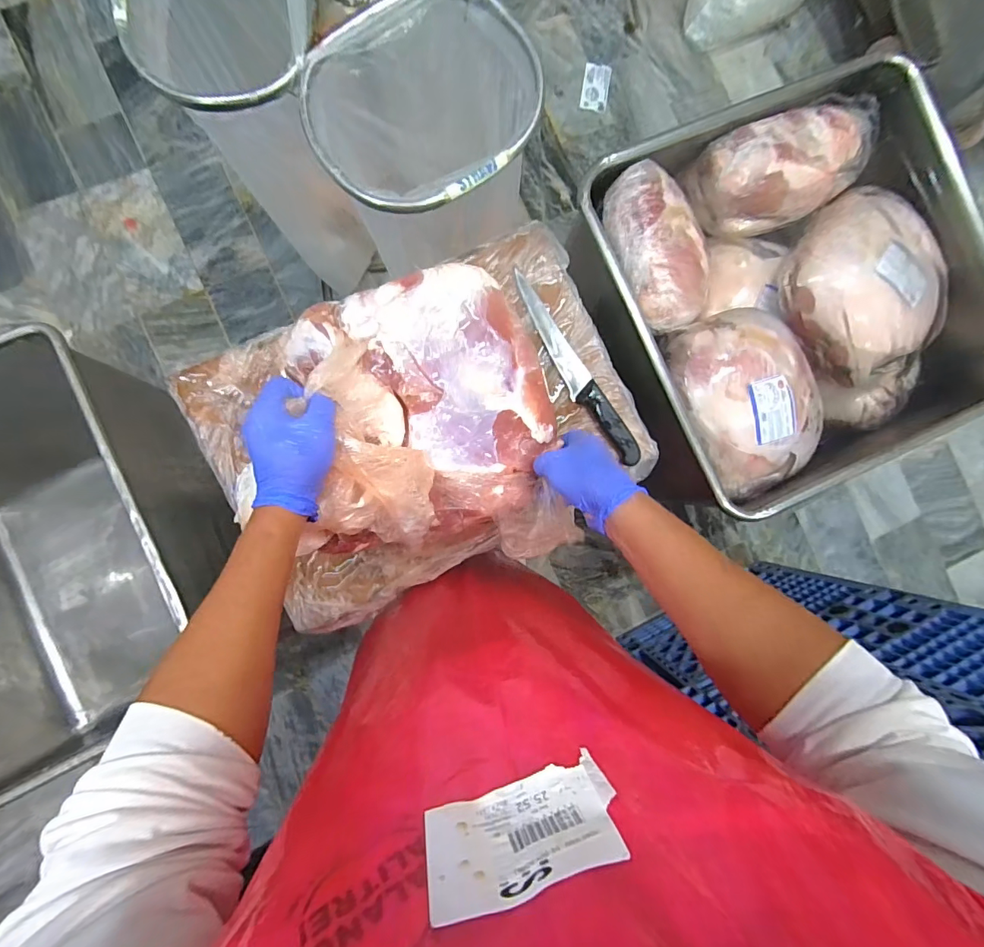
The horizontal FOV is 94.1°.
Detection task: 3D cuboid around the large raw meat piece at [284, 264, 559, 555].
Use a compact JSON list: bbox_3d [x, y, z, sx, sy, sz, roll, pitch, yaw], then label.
[{"bbox_3d":[-0.073,-0.072,0.497,0.275,0.079,0.278,0,87,-4],"label":"large raw meat piece"}]

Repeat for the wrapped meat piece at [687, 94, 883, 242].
[{"bbox_3d":[0.552,-0.563,0.846,0.343,0.111,0.170,-23,89,-5],"label":"wrapped meat piece"}]

